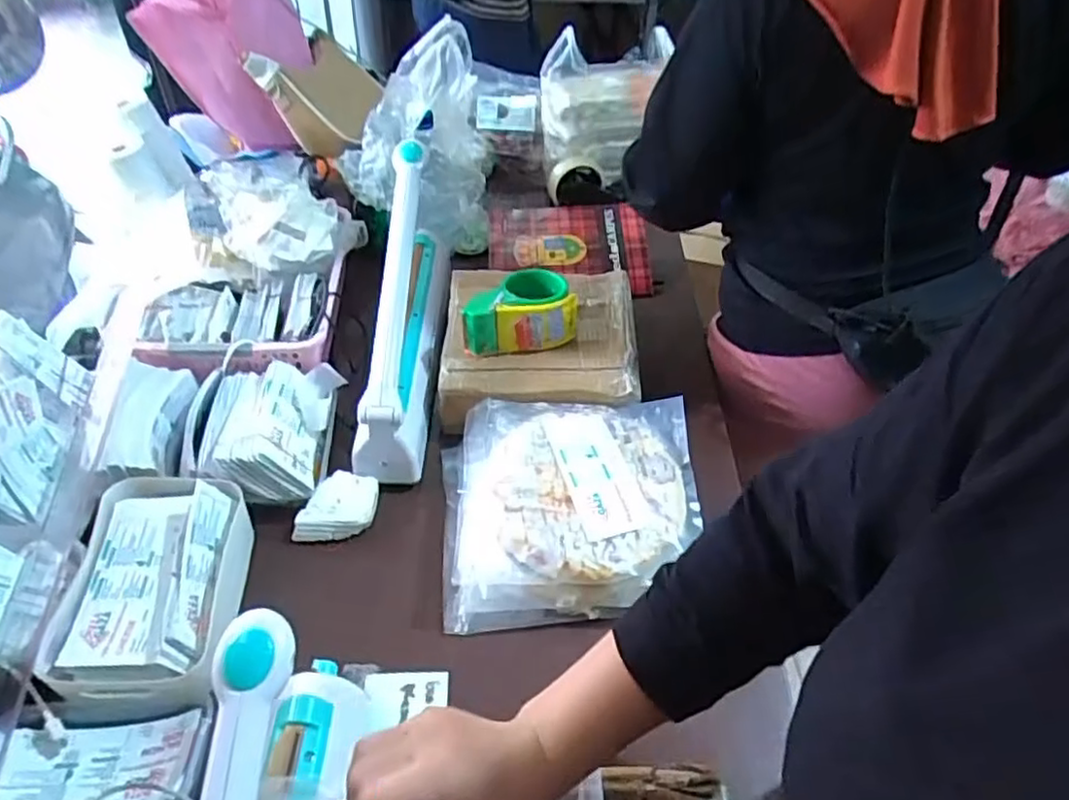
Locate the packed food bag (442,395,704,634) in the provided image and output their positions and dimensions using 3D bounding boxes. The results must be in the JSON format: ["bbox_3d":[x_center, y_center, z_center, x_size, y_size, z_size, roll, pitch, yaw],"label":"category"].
[{"bbox_3d":[0.039,0.102,0.708,0.265,0.066,0.239,-4,51,-5],"label":"packed food bag"}]

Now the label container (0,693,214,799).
[{"bbox_3d":[-0.336,0.291,0.515,0.160,0.039,0.110,-2,46,-7],"label":"label container"}]

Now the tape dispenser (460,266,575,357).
[{"bbox_3d":[-0.022,-0.106,0.823,0.131,0.071,0.082,-6,46,-10],"label":"tape dispenser"}]

